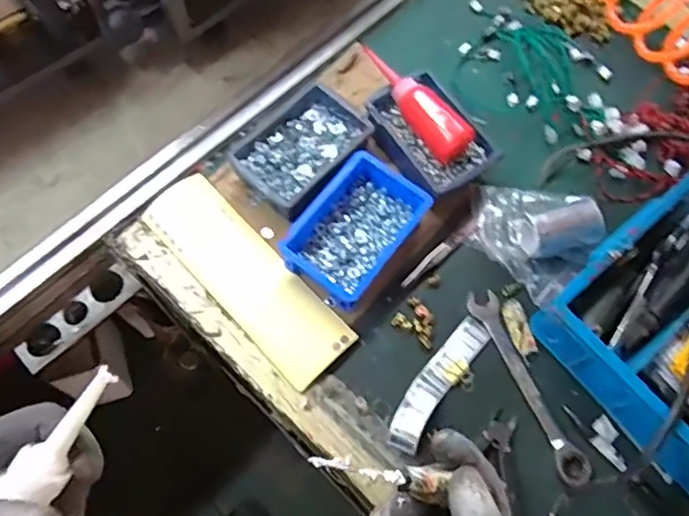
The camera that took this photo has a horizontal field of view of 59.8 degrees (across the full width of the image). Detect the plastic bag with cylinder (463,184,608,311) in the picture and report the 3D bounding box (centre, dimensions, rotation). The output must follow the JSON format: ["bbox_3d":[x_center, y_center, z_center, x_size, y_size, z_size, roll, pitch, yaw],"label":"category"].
[{"bbox_3d":[0.205,-0.034,0.651,0.118,0.041,0.138,-38,75,-16],"label":"plastic bag with cylinder"}]

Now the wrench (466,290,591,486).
[{"bbox_3d":[0.183,0.126,0.600,0.033,0.015,0.204,-21,72,-11],"label":"wrench"}]

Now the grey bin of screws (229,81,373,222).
[{"bbox_3d":[-0.046,-0.118,0.665,0.101,0.054,0.149,38,72,11],"label":"grey bin of screws"}]

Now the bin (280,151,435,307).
[{"bbox_3d":[0.014,-0.030,0.633,0.096,0.056,0.148,37,72,11],"label":"bin"}]

